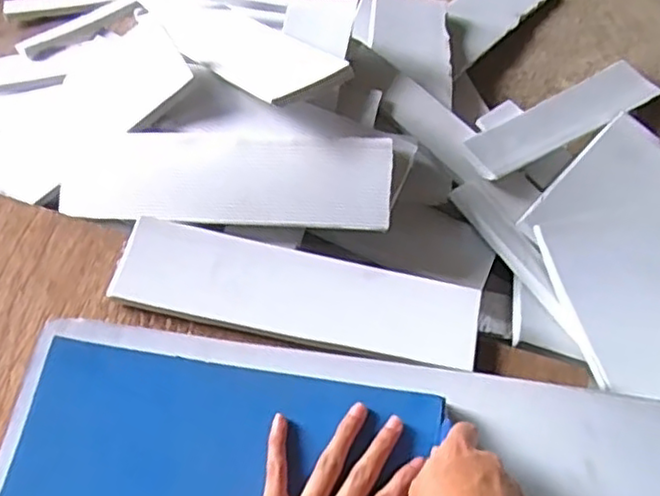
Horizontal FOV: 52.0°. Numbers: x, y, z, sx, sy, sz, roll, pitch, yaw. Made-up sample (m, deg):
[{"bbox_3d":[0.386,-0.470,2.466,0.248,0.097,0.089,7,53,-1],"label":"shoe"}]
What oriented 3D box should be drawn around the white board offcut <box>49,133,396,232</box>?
[{"bbox_3d":[-0.089,-0.059,0.578,0.278,0.012,0.080,3,83,10],"label":"white board offcut"}]

